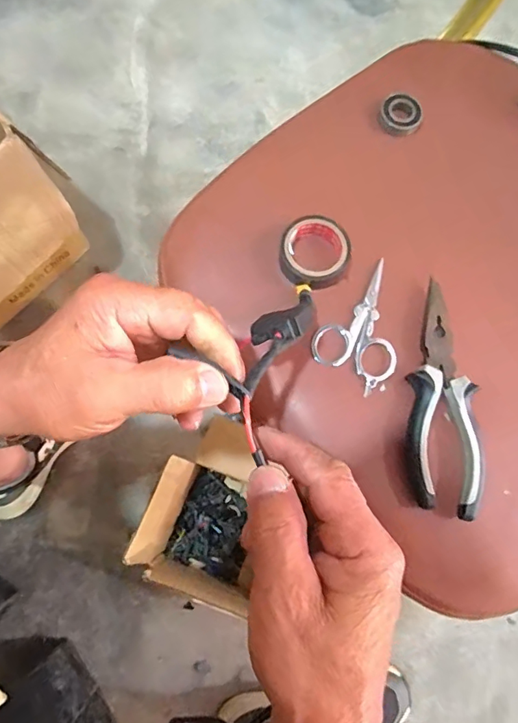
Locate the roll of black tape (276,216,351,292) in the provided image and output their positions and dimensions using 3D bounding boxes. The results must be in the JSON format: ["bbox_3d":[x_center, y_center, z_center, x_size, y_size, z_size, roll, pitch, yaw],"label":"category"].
[{"bbox_3d":[0.039,-0.078,0.354,0.049,0.018,0.050,0,78,-2],"label":"roll of black tape"}]

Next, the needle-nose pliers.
[{"bbox_3d":[0.123,0.022,0.332,0.042,0.015,0.156,1,78,-2],"label":"needle-nose pliers"}]

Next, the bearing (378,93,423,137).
[{"bbox_3d":[0.114,-0.198,0.394,0.033,0.010,0.031,0,78,-2],"label":"bearing"}]

